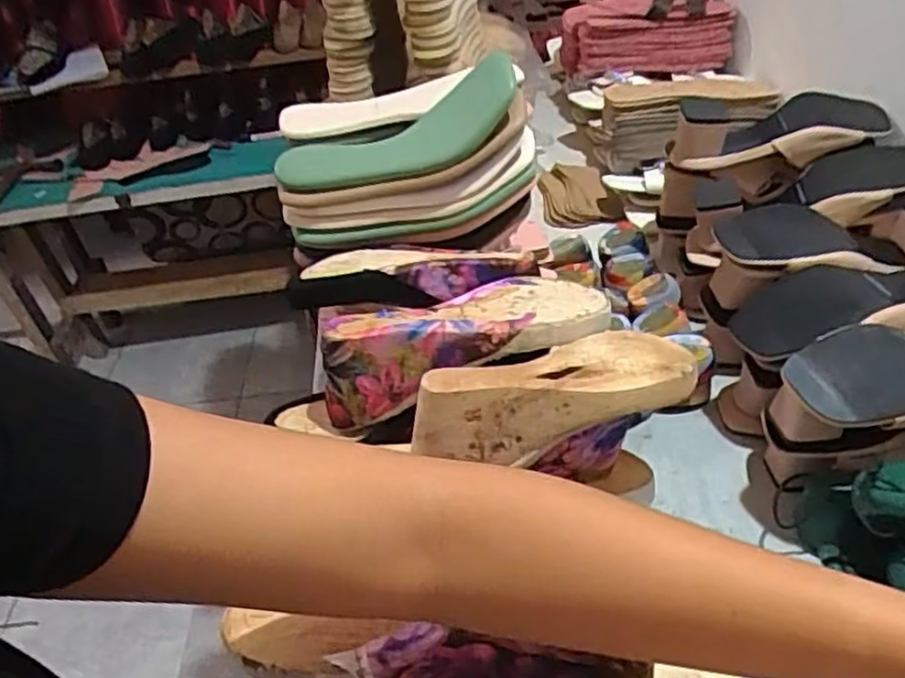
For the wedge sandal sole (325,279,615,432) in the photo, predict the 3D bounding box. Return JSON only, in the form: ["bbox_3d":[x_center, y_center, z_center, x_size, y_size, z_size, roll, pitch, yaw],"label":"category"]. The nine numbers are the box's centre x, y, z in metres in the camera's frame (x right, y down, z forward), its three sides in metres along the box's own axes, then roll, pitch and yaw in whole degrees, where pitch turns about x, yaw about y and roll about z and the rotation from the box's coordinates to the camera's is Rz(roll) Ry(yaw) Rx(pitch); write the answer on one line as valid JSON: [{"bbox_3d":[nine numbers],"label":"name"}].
[{"bbox_3d":[0.010,0.003,0.587,0.232,0.068,0.084,-11,40,-5],"label":"wedge sandal sole"}]

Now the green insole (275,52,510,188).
[{"bbox_3d":[-0.050,-0.188,0.663,0.223,0.059,0.087,-21,40,6],"label":"green insole"}]

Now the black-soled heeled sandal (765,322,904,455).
[{"bbox_3d":[0.392,0.035,0.620,0.228,0.092,0.090,-15,41,-10],"label":"black-soled heeled sandal"}]

